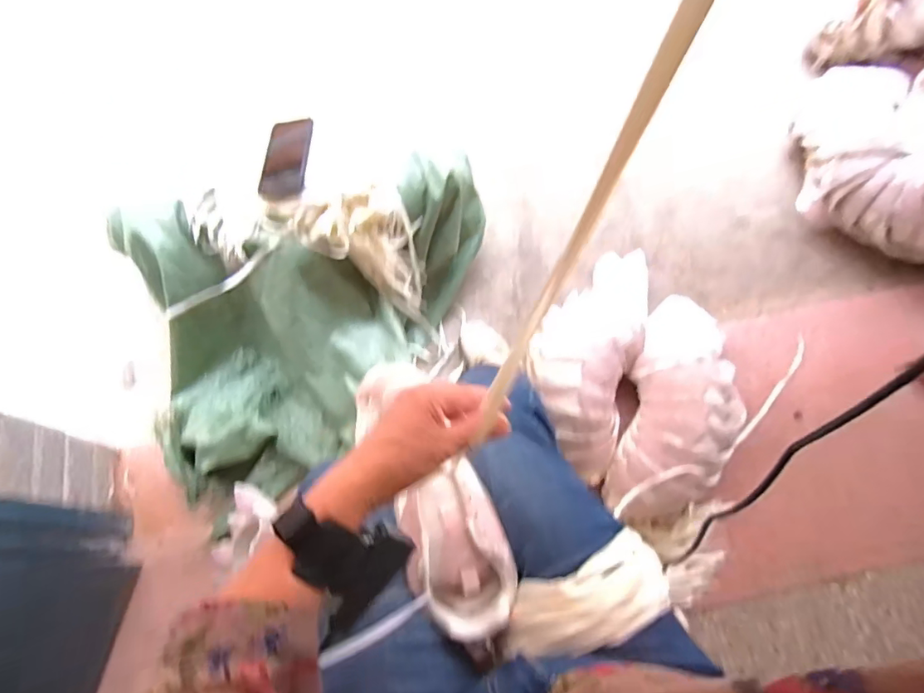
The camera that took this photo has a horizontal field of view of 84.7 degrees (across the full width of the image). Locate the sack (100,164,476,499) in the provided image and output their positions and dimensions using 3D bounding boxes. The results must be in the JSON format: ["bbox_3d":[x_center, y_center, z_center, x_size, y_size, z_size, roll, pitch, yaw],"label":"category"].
[{"bbox_3d":[-0.279,-0.027,0.932,0.662,0.268,0.472,-9,66,-3],"label":"sack"}]

